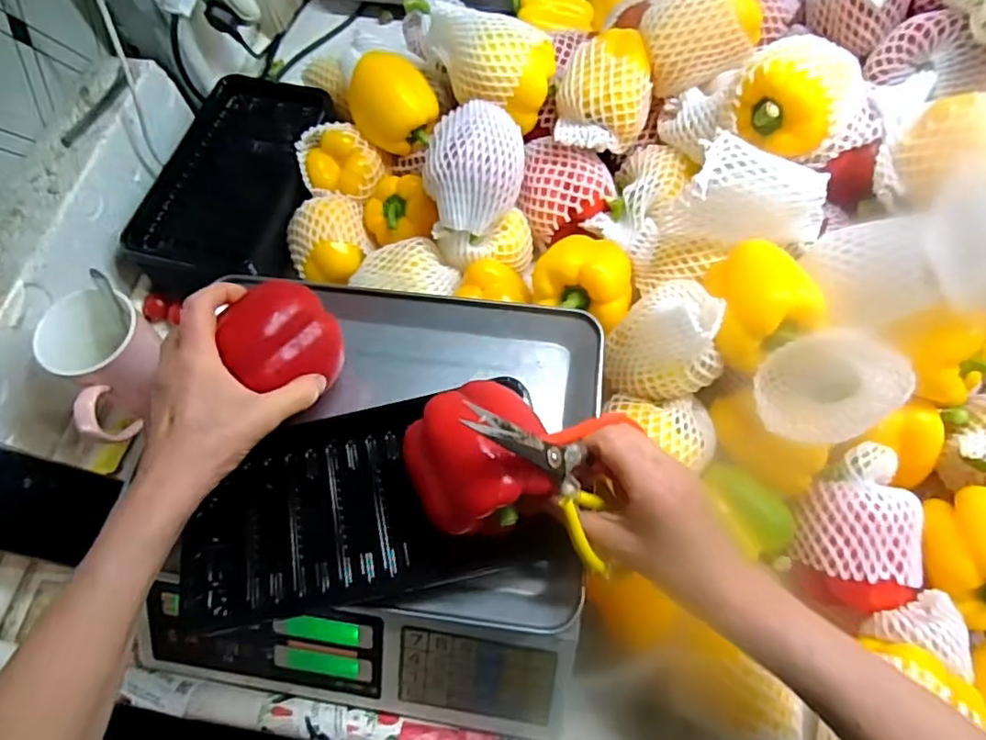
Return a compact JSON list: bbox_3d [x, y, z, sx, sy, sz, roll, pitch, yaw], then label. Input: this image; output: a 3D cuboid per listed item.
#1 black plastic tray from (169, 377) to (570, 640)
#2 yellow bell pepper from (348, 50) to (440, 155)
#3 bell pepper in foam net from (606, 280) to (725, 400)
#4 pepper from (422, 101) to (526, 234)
[{"bbox_3d":[-0.084,0.086,0.421,0.243,0.033,0.138,-13,65,-4],"label":"black plastic tray"},{"bbox_3d":[-0.097,-0.259,0.591,0.083,0.068,0.070,-13,65,-4],"label":"yellow bell pepper"},{"bbox_3d":[0.142,-0.026,0.484,0.077,0.102,0.079,-24,66,-9],"label":"bell pepper in foam net"},{"bbox_3d":[-0.015,-0.176,0.546,0.089,0.077,0.103,-4,65,0],"label":"pepper"}]

